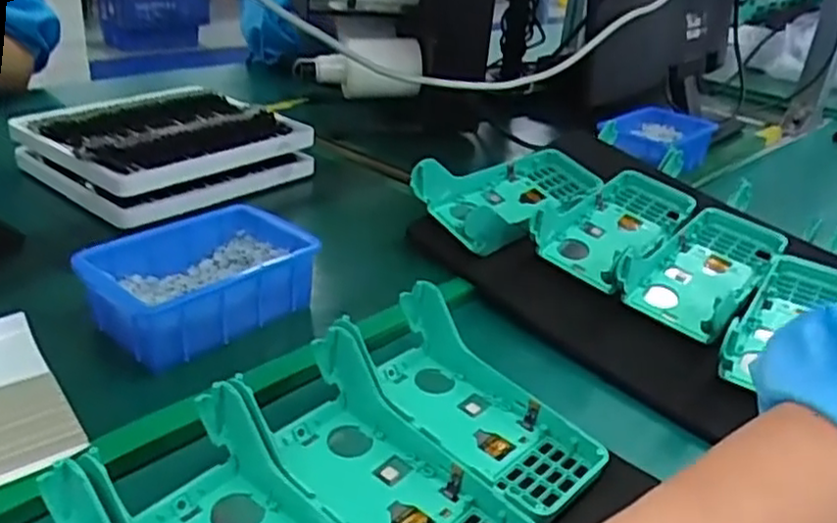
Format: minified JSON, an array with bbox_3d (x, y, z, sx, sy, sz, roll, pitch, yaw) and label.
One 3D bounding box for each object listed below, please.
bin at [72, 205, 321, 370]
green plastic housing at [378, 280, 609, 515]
[{"bbox_3d":[-0.160,0.012,0.517,0.111,0.052,0.159,27,33,36],"label":"bin"},{"bbox_3d":[0.031,0.079,0.433,0.161,0.050,0.076,27,33,36],"label":"green plastic housing"}]

